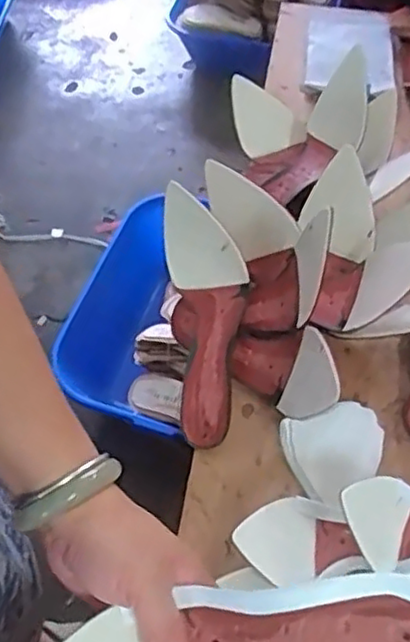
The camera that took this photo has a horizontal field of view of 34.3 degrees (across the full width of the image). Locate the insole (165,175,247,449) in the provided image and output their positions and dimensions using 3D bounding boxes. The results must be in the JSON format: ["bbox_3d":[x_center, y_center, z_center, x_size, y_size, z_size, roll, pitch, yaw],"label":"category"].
[{"bbox_3d":[0.002,-0.004,0.669,0.080,0.061,0.256,-1,76,-1],"label":"insole"}]

